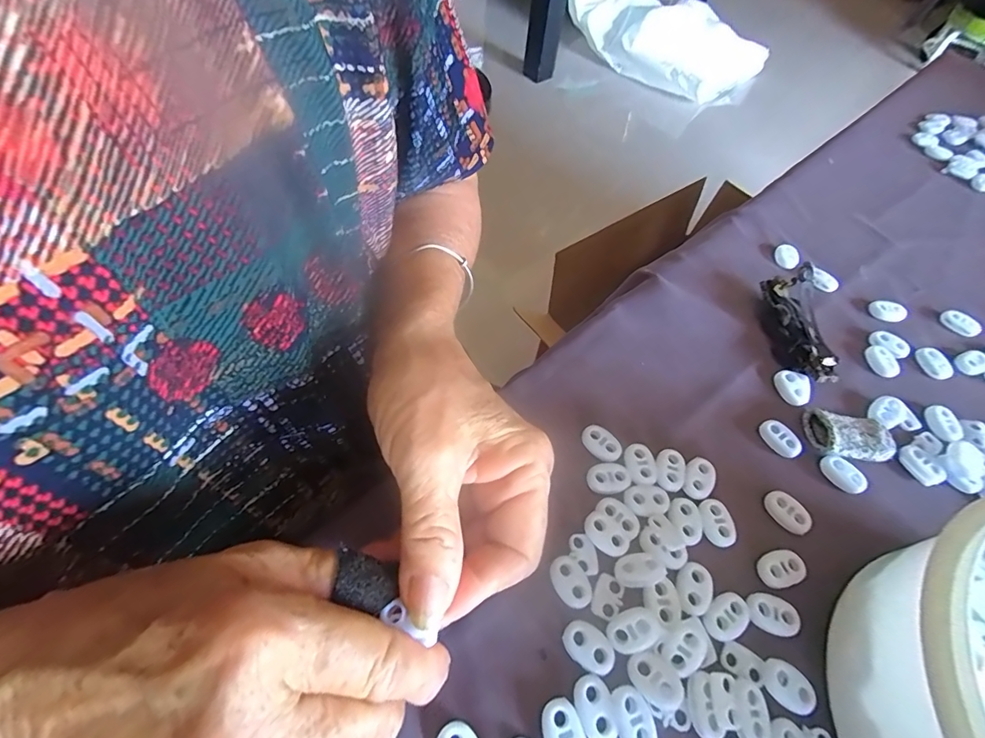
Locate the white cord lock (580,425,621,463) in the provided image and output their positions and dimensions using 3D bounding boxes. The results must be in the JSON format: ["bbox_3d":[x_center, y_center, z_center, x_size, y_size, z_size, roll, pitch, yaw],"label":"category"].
[{"bbox_3d":[0.058,0.039,0.240,0.014,0.004,0.023,-37,65,-24],"label":"white cord lock"}]

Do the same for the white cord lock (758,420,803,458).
[{"bbox_3d":[0.160,0.039,0.251,0.013,0.006,0.023,-31,63,-21],"label":"white cord lock"}]

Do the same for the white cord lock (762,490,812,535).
[{"bbox_3d":[0.149,0.072,0.228,0.014,0.006,0.022,-21,60,-16],"label":"white cord lock"}]

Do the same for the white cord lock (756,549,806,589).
[{"bbox_3d":[0.135,0.094,0.212,0.020,0.005,0.015,-12,57,-10],"label":"white cord lock"}]

